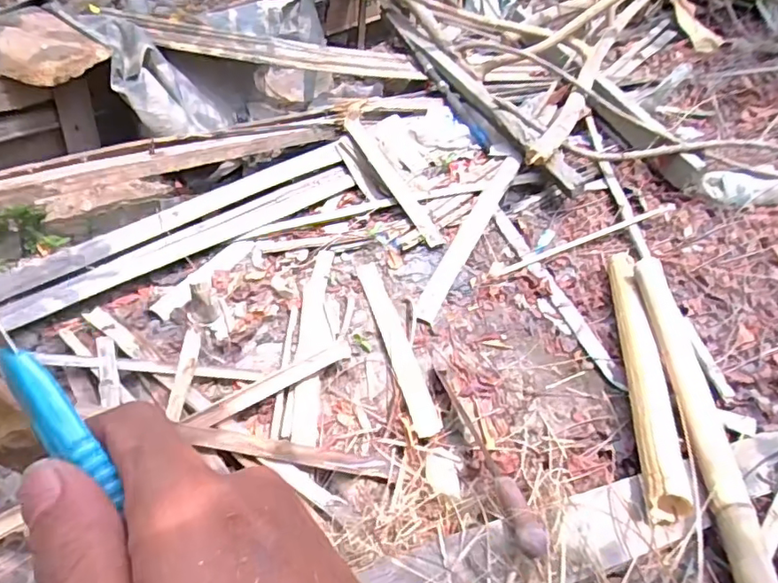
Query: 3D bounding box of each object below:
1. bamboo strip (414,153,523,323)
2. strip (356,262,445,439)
[{"bbox_3d":[0.187,-0.143,1.236,0.047,0.016,0.577,19,49,19],"label":"bamboo strip"},{"bbox_3d":[0.010,0.081,1.016,0.044,0.014,0.425,-14,42,-8],"label":"strip"}]

